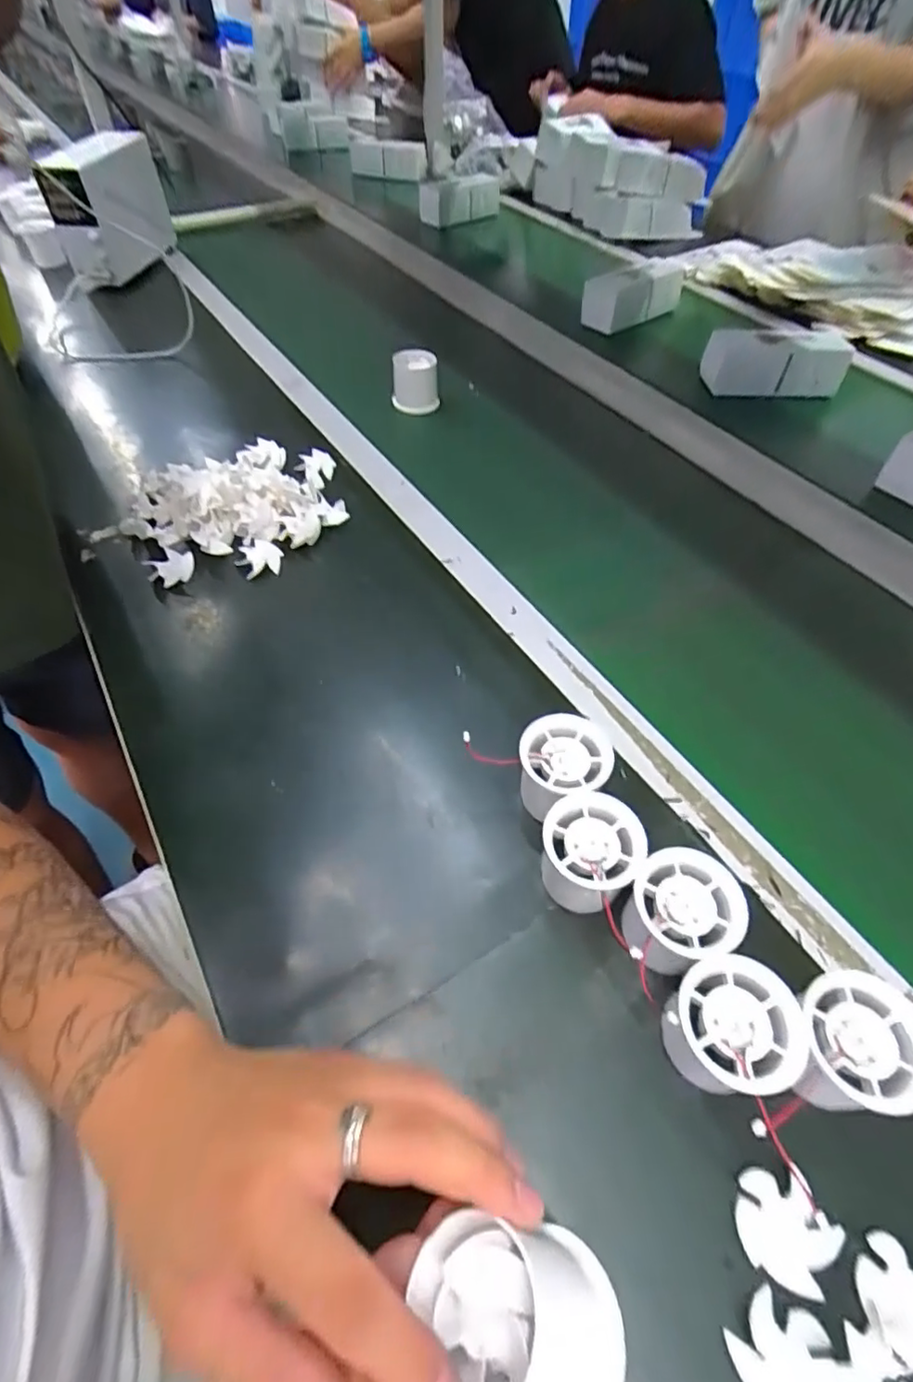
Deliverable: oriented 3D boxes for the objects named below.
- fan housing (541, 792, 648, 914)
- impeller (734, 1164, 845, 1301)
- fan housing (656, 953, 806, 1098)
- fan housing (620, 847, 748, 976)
[{"bbox_3d":[0.080,0.098,0.365,0.056,0.049,0.055,1,52,-1],"label":"fan housing"},{"bbox_3d":[0.149,0.241,0.274,0.041,0.009,0.040,22,55,16],"label":"impeller"},{"bbox_3d":[0.137,0.172,0.307,0.052,0.050,0.056,1,52,-1],"label":"fan housing"},{"bbox_3d":[0.124,0.128,0.343,0.061,0.050,0.056,-28,57,-21],"label":"fan housing"}]

